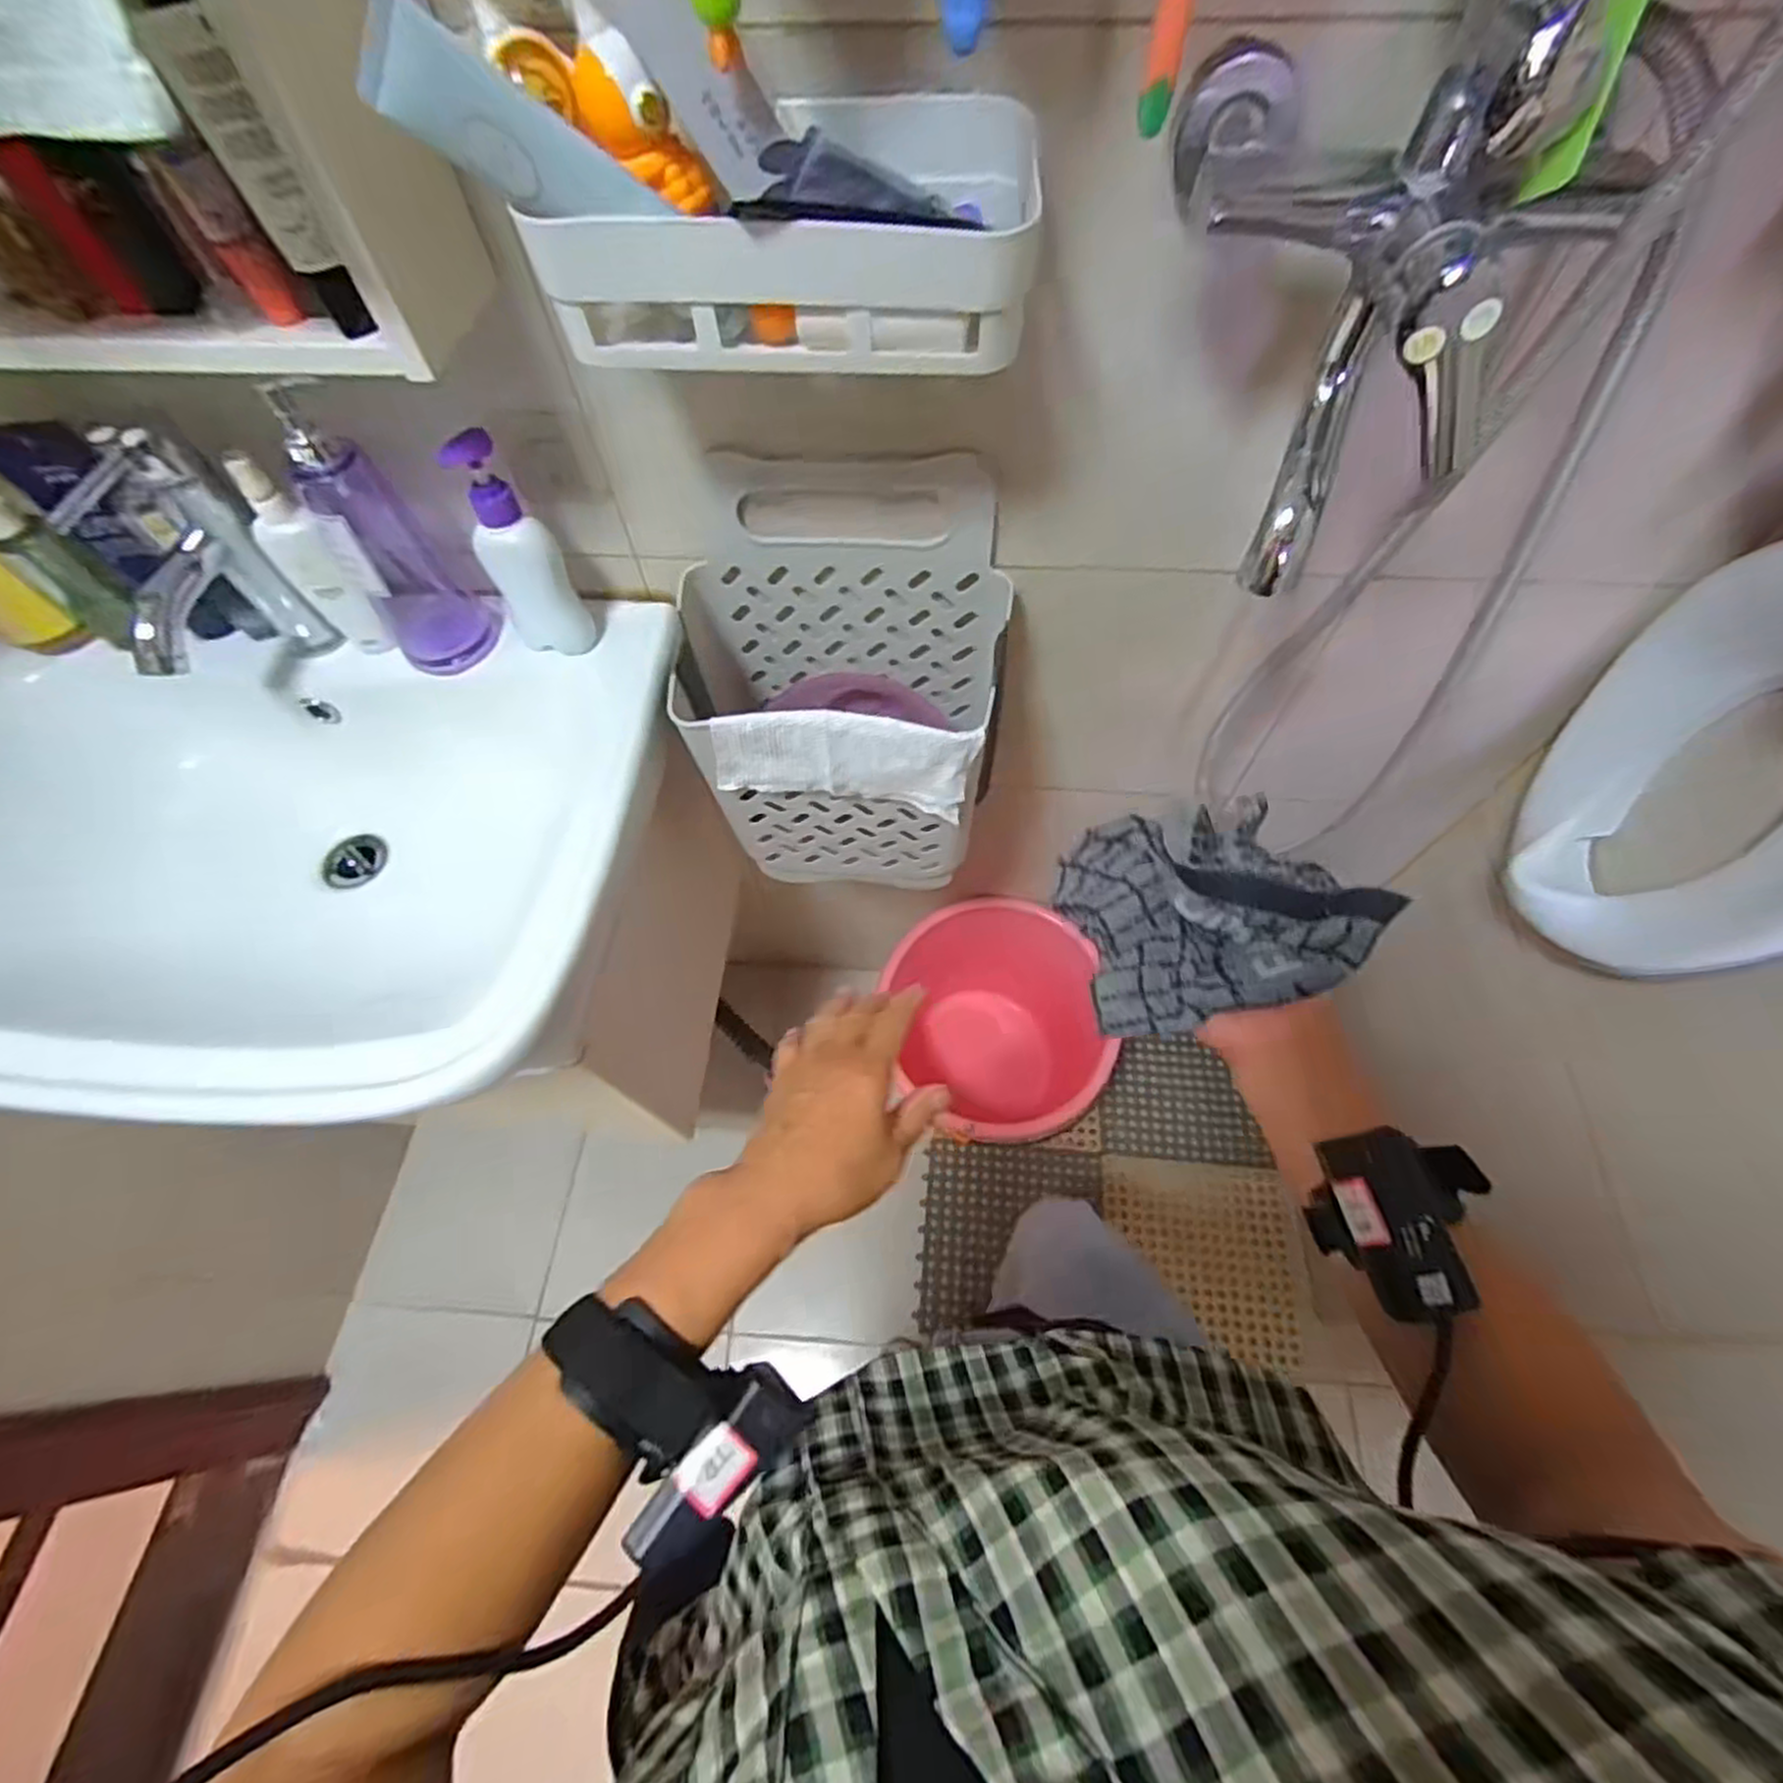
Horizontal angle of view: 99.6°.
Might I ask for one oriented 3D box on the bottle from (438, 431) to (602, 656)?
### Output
[{"bbox_3d":[-0.292,-0.265,0.589,0.062,0.170,0.044,29,63,16],"label":"bottle"}]

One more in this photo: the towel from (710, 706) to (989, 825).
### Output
[{"bbox_3d":[-0.037,-0.101,0.591,0.197,0.088,0.023,6,59,3],"label":"towel"}]

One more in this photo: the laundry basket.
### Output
[{"bbox_3d":[-0.046,-0.160,0.675,0.285,0.361,0.162,4,59,2],"label":"laundry basket"}]

